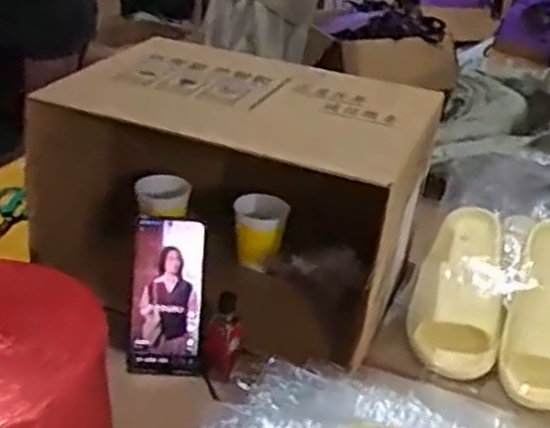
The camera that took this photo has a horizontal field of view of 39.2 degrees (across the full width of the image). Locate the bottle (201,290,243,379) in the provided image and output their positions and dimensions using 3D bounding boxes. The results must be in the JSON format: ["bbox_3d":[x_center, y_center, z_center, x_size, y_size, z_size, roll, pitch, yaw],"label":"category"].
[{"bbox_3d":[-0.055,0.125,0.802,0.038,0.090,0.031,12,8,15],"label":"bottle"}]

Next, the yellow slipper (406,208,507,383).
[{"bbox_3d":[0.222,0.072,0.913,0.100,0.065,0.247,10,43,12],"label":"yellow slipper"}]

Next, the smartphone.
[{"bbox_3d":[-0.109,0.085,0.784,0.072,0.160,0.012,3,9,-11],"label":"smartphone"}]

